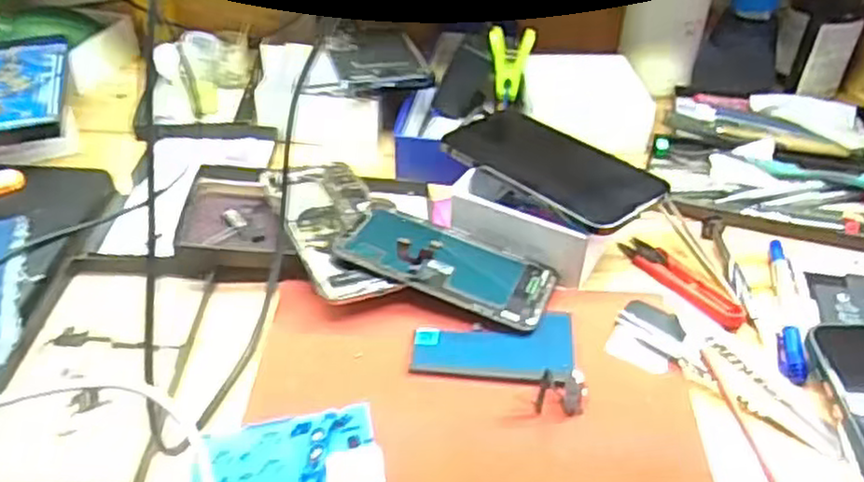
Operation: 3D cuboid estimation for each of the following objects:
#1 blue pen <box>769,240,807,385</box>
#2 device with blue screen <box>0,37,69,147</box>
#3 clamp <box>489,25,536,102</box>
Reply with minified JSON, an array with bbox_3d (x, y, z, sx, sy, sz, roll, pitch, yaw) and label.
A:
[{"bbox_3d":[0.232,0.040,0.472,0.014,0.007,0.127,11,40,12],"label":"blue pen"},{"bbox_3d":[-0.353,-0.129,0.592,0.092,0.010,0.165,-11,40,-14],"label":"device with blue screen"},{"bbox_3d":[0.065,-0.152,0.623,0.038,0.060,0.016,0,20,-11],"label":"clamp"}]

